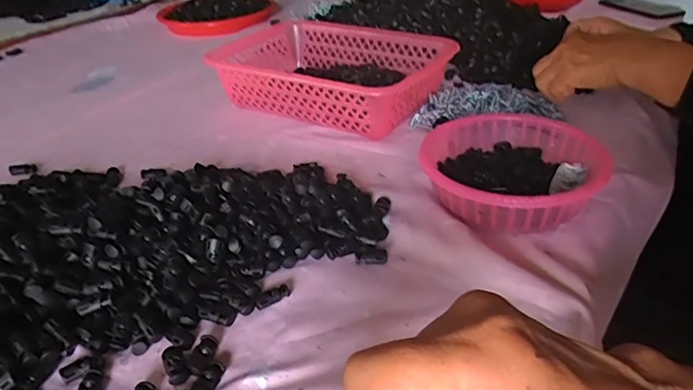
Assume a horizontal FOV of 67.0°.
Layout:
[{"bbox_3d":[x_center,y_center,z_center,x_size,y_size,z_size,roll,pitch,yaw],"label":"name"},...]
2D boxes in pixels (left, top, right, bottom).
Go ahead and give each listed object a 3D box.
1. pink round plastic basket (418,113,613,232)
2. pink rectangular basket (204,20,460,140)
[{"bbox_3d":[0.160,-0.024,0.514,0.169,0.049,0.168,-1,34,1],"label":"pink round plastic basket"},{"bbox_3d":[-0.029,-0.171,0.730,0.302,0.074,0.197,18,39,27],"label":"pink rectangular basket"}]

